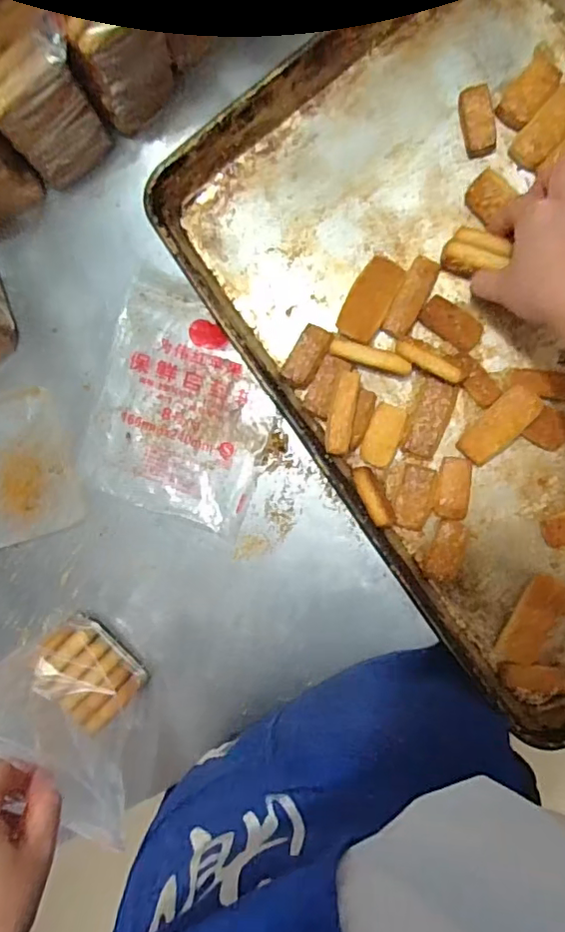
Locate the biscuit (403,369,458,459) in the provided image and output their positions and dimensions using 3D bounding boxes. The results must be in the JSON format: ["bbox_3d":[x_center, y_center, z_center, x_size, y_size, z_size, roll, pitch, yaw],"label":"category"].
[{"bbox_3d":[0.132,-0.044,0.497,0.035,0.016,0.072,11,93,8],"label":"biscuit"}]

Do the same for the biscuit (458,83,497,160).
[{"bbox_3d":[0.169,-0.300,0.482,0.026,0.014,0.056,-9,90,9],"label":"biscuit"}]

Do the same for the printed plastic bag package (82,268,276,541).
[{"bbox_3d":[-0.092,-0.060,0.534,0.169,0.010,0.212,18,94,7],"label":"printed plastic bag package"}]

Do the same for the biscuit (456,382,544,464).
[{"bbox_3d":[0.186,-0.035,0.480,0.035,0.010,0.074,44,111,5],"label":"biscuit"}]

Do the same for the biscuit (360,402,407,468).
[{"bbox_3d":[0.090,-0.028,0.503,0.029,0.014,0.055,20,95,7],"label":"biscuit"}]

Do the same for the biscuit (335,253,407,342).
[{"bbox_3d":[0.077,-0.146,0.495,0.038,0.019,0.072,27,95,7],"label":"biscuit"}]

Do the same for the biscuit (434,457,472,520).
[{"bbox_3d":[0.153,0.020,0.500,0.030,0.018,0.054,3,92,8],"label":"biscuit"}]

